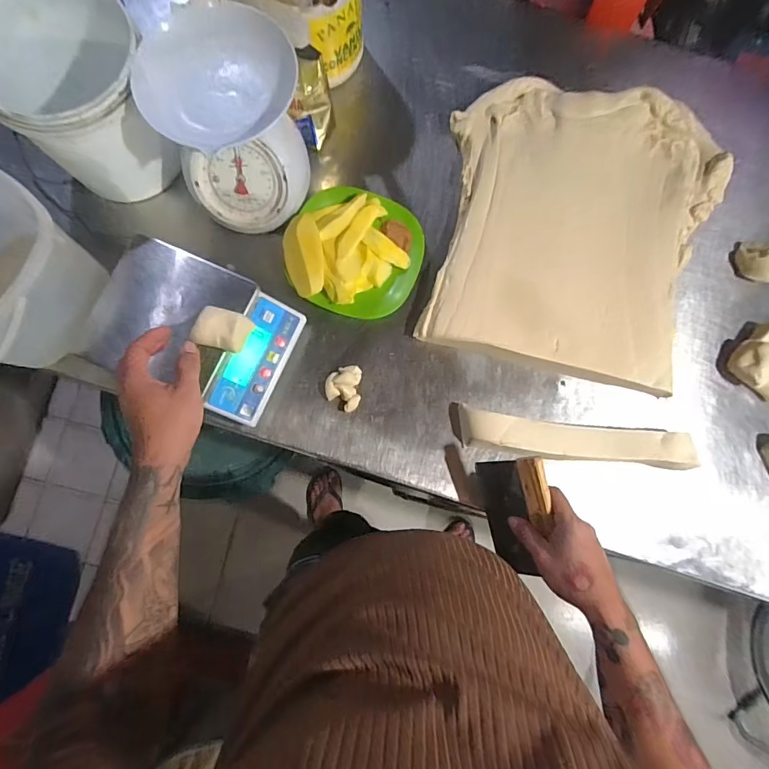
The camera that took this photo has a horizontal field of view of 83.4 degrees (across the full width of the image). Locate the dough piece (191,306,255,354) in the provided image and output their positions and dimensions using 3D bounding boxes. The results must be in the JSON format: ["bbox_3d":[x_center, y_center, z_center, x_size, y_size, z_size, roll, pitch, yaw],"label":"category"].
[{"bbox_3d":[-0.196,-0.067,0.525,0.060,0.025,0.046,11,81,0],"label":"dough piece"}]

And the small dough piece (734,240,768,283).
[{"bbox_3d":[0.581,-0.191,0.666,0.049,0.034,0.073,-28,83,-5],"label":"small dough piece"}]

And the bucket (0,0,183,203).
[{"bbox_3d":[-0.403,-0.393,0.588,0.195,0.170,0.221,-23,83,-5],"label":"bucket"}]

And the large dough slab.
[{"bbox_3d":[0.302,-0.247,0.664,0.417,0.033,0.469,13,81,0],"label":"large dough slab"}]

